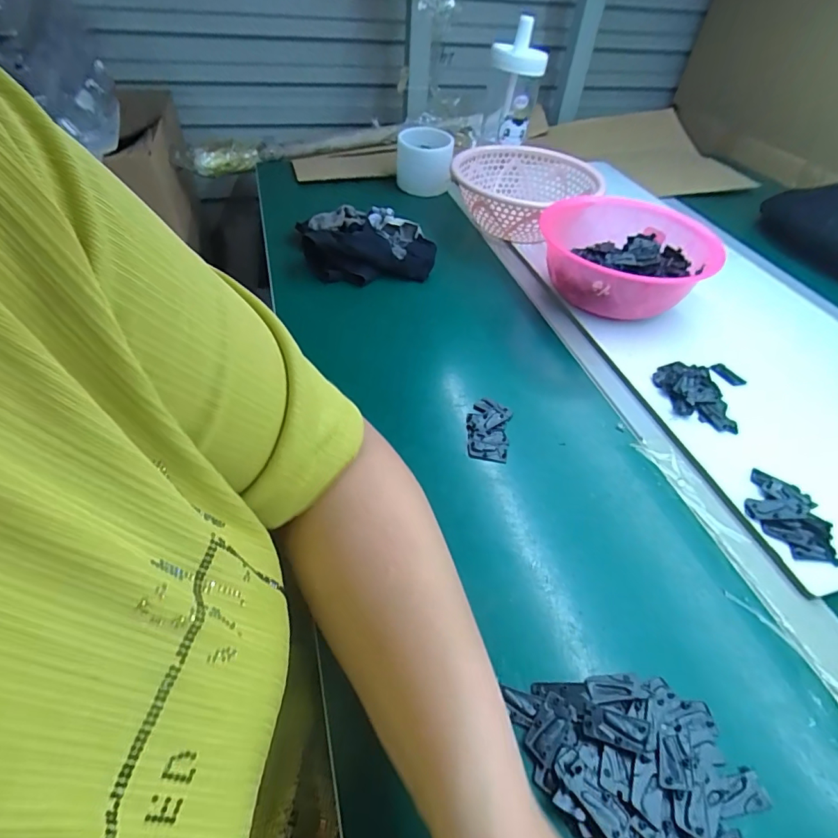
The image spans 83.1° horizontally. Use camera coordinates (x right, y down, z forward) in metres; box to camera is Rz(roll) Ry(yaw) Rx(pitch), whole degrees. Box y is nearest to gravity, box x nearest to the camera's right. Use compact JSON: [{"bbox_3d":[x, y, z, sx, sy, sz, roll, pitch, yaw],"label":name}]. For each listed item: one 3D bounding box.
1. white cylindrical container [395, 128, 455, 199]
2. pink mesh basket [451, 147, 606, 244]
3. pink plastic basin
[{"bbox_3d":[0.008,-0.414,0.760,0.087,0.079,0.072,4,46,-2],"label":"white cylindrical container"},{"bbox_3d":[0.143,-0.306,0.666,0.196,0.082,0.184,16,47,10],"label":"pink mesh basket"},{"bbox_3d":[0.233,-0.178,0.552,0.185,0.081,0.175,9,46,3],"label":"pink plastic basin"}]

